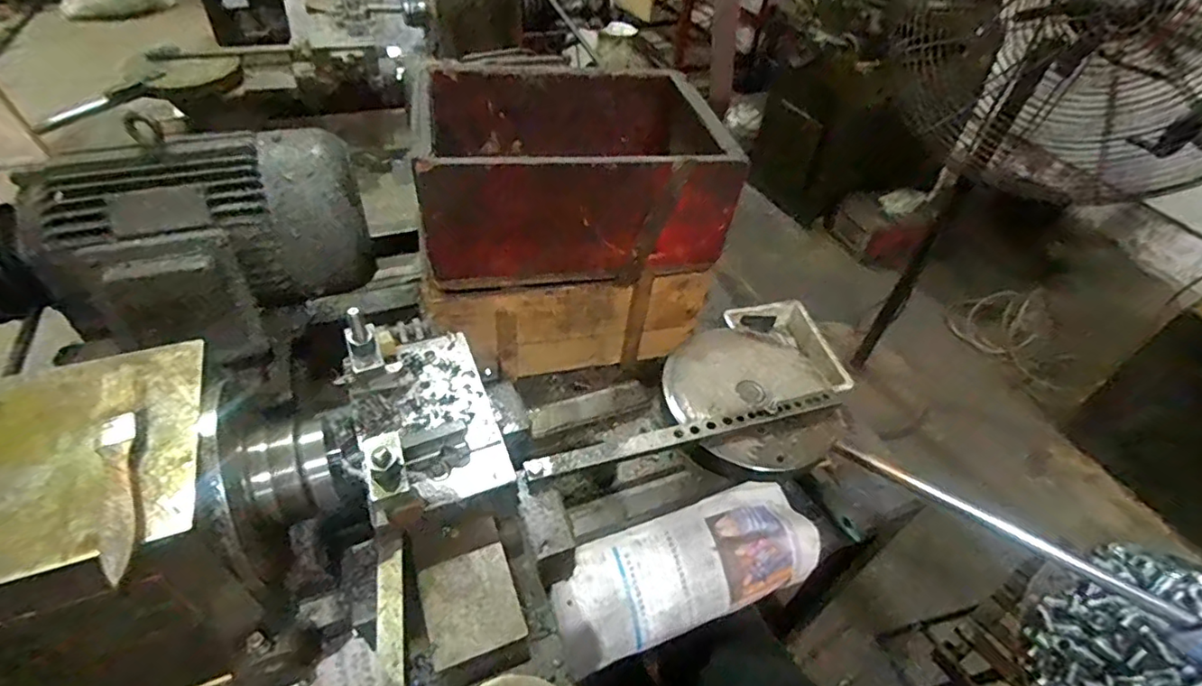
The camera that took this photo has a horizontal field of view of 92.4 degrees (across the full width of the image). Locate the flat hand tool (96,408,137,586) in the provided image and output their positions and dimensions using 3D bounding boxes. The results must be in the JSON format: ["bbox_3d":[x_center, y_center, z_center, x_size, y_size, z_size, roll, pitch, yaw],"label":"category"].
[{"bbox_3d":[-0.268,0.082,0.319,0.017,0.008,0.106,-18,50,-22],"label":"flat hand tool"}]

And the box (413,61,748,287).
[{"bbox_3d":[-0.028,-0.213,0.713,0.361,0.151,0.239,-5,46,-11],"label":"box"}]

